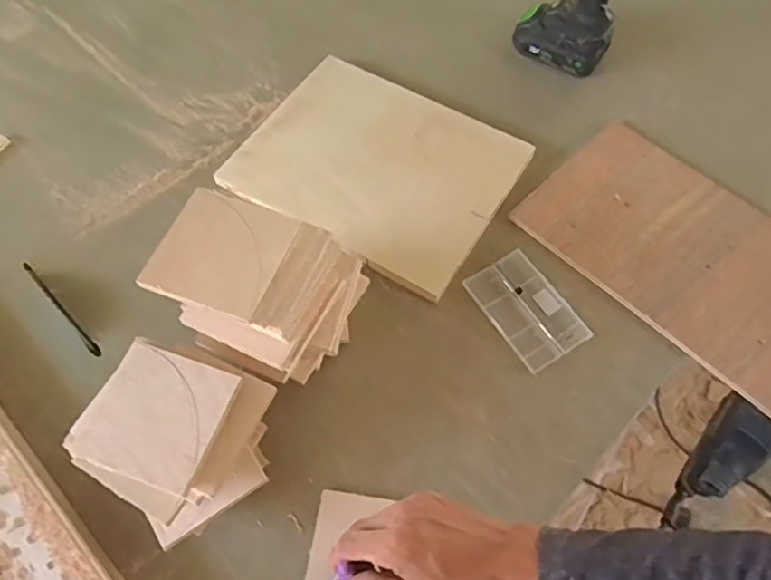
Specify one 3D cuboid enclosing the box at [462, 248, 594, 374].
[{"bbox_3d":[0.155,0.019,0.654,0.080,0.014,0.125,-29,66,-17],"label":"box"}]

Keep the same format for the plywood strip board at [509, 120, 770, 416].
[{"bbox_3d":[0.402,-0.001,0.673,0.215,0.017,0.498,-41,68,-17],"label":"plywood strip board"}]

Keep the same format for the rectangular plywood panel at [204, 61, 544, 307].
[{"bbox_3d":[-0.010,-0.159,0.757,0.317,0.016,0.252,29,69,13],"label":"rectangular plywood panel"}]

